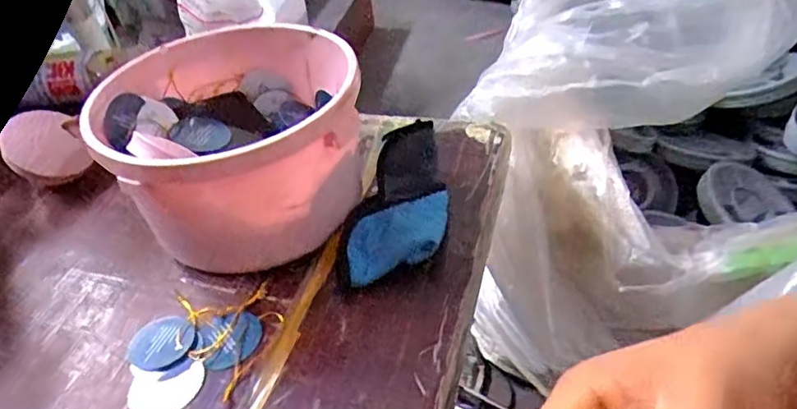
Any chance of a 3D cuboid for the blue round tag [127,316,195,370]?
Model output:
[{"bbox_3d":[-0.182,0.105,0.451,0.048,0.004,0.044,-4,42,4],"label":"blue round tag"}]

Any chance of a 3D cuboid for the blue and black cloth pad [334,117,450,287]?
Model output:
[{"bbox_3d":[0.004,-0.002,0.514,0.082,0.030,0.165,8,56,18],"label":"blue and black cloth pad"}]

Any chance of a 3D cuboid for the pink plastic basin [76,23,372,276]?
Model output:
[{"bbox_3d":[-0.135,-0.056,0.526,0.204,0.132,0.221,-4,42,4],"label":"pink plastic basin"}]

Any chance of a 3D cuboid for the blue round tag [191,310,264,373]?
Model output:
[{"bbox_3d":[-0.131,0.103,0.447,0.050,0.004,0.049,-4,42,4],"label":"blue round tag"}]

